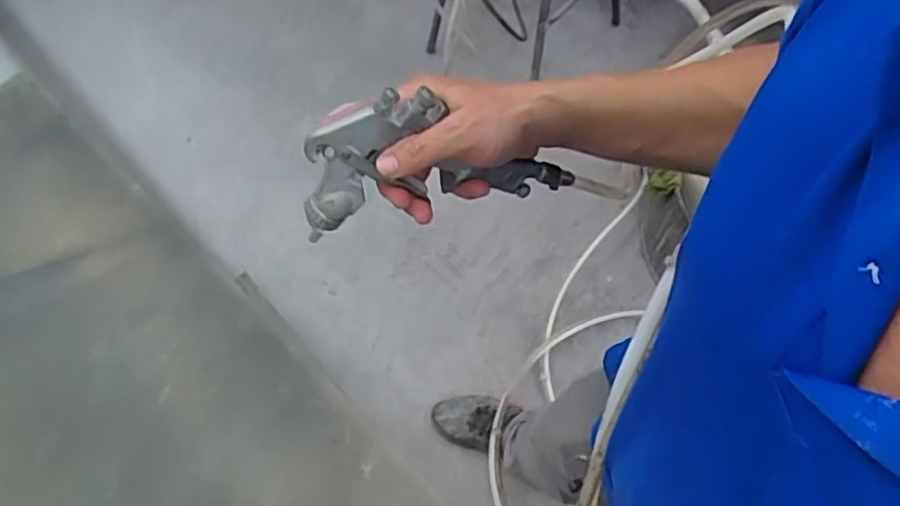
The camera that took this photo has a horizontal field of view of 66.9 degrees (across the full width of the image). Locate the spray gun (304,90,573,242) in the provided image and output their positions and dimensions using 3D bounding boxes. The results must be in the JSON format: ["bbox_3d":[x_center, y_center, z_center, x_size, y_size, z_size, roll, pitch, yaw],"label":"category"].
[{"bbox_3d":[-0.010,-0.069,0.469,0.187,0.099,0.034,-13,61,-7],"label":"spray gun"}]

